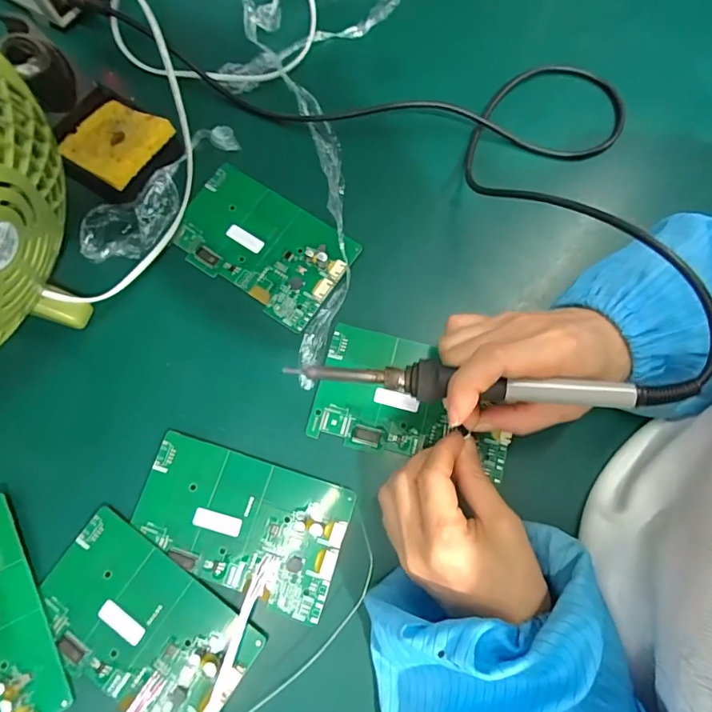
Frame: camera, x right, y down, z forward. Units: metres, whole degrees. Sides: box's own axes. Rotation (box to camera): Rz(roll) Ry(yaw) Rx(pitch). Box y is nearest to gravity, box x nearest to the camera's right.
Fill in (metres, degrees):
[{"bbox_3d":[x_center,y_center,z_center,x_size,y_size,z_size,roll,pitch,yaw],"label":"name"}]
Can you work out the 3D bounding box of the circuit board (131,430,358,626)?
[{"bbox_3d":[-0.073,0.104,0.299,0.131,0.007,0.078,18,74,4],"label":"circuit board"}]

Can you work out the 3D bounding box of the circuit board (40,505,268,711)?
[{"bbox_3d":[-0.128,0.160,0.283,0.130,0.009,0.076,34,76,9],"label":"circuit board"}]

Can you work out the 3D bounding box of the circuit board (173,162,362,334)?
[{"bbox_3d":[-0.072,-0.085,0.354,0.131,0.008,0.080,34,76,9],"label":"circuit board"}]

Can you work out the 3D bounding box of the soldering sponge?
[{"bbox_3d":[-0.179,-0.161,0.354,0.070,0.009,0.063,32,75,18],"label":"soldering sponge"}]

